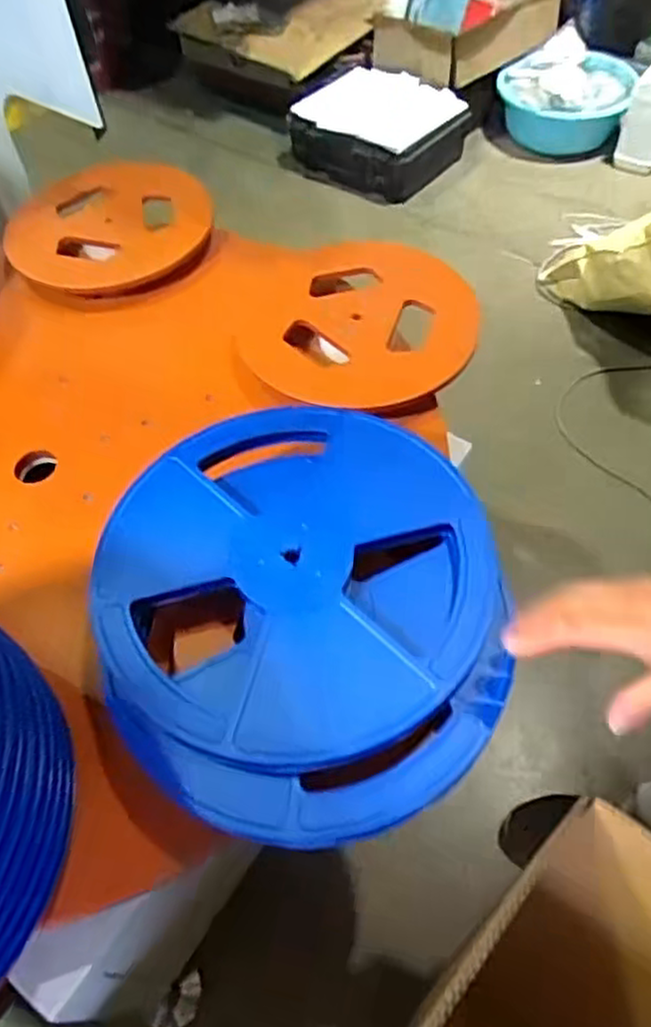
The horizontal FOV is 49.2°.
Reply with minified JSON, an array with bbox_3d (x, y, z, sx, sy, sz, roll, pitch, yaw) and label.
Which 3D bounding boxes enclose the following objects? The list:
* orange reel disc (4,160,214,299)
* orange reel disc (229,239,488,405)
[{"bbox_3d":[-0.283,-0.385,0.947,0.254,0.043,0.238,-2,55,2],"label":"orange reel disc"},{"bbox_3d":[0.032,-0.220,0.830,0.274,0.035,0.240,17,65,15],"label":"orange reel disc"}]

